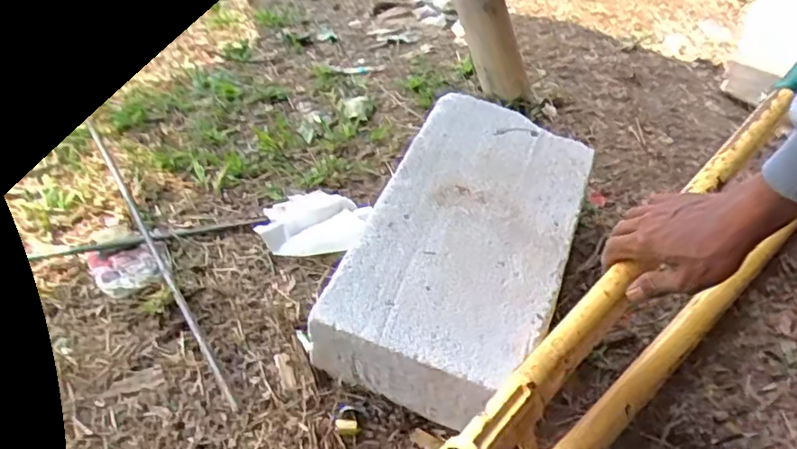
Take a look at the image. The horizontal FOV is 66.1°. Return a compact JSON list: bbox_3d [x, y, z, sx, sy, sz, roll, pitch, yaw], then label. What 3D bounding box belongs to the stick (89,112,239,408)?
[{"bbox_3d":[-0.287,0.008,0.699,0.010,0.014,0.534,-21,48,-26],"label":"stick"}]

